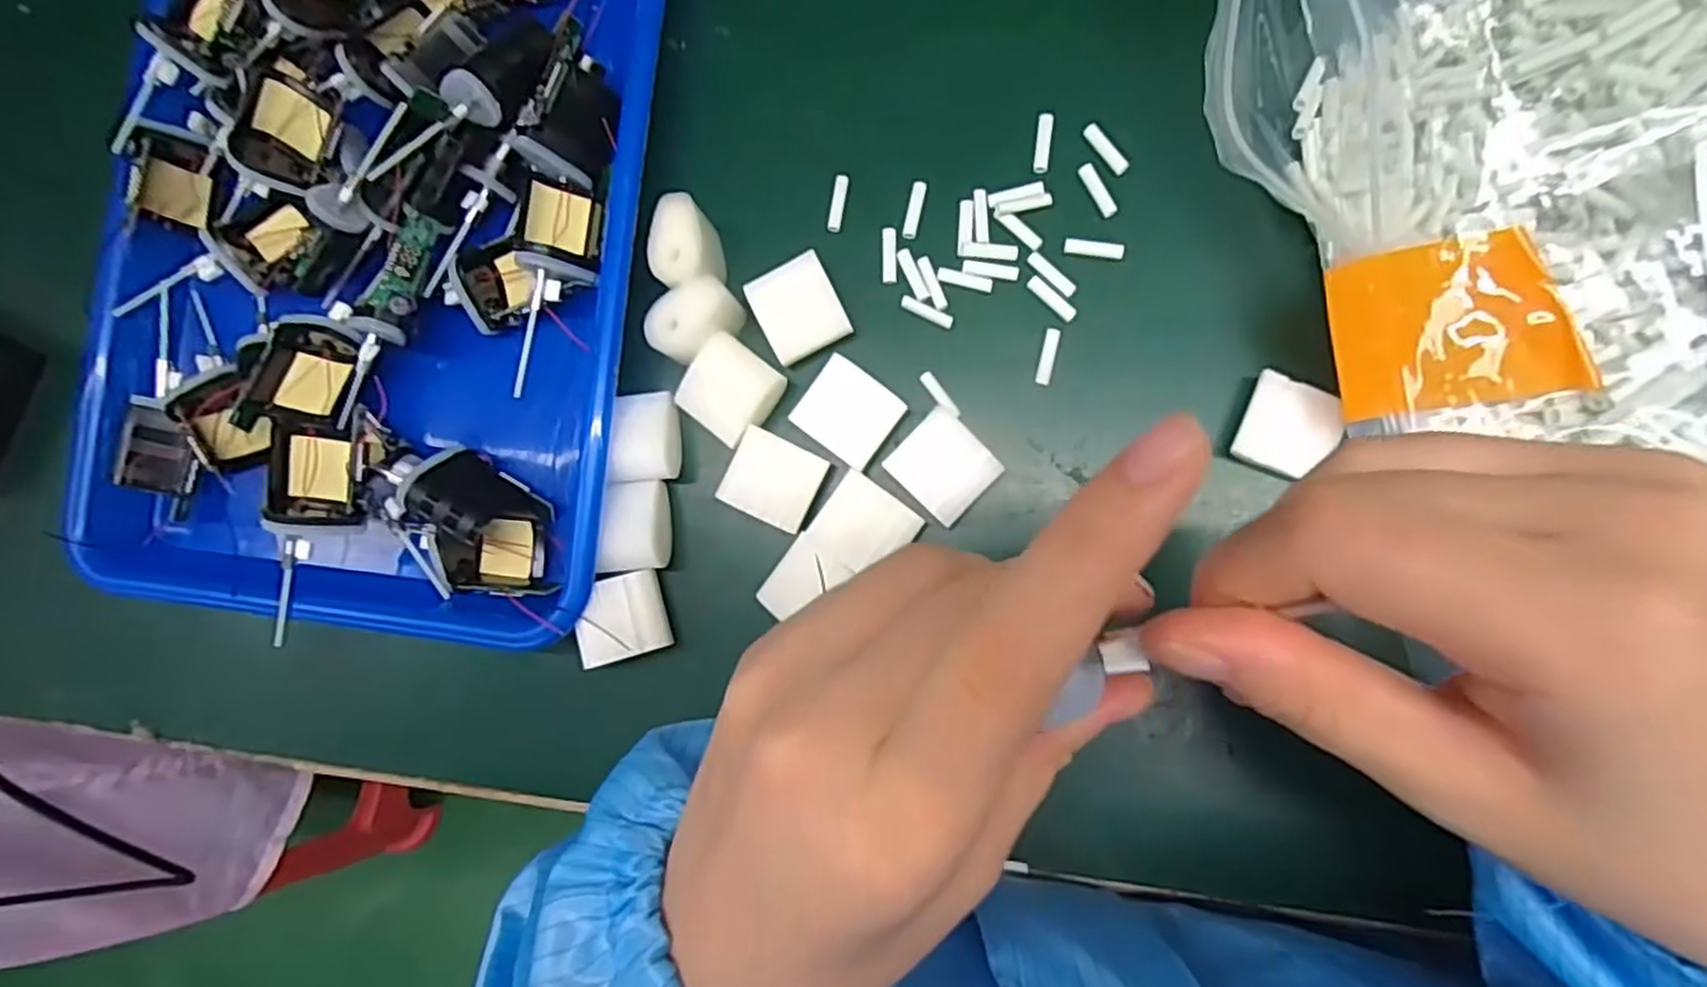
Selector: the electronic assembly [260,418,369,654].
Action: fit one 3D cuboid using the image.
[{"bbox_3d":[-0.220,0.019,0.317,0.034,0.020,0.088,12,88,9],"label":"electronic assembly"}]

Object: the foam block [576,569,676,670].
[{"bbox_3d":[-0.094,0.051,0.316,0.036,0.009,0.033,-16,81,-20],"label":"foam block"}]

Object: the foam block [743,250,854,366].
[{"bbox_3d":[-0.022,-0.075,0.317,0.032,0.017,0.035,-25,83,7],"label":"foam block"}]

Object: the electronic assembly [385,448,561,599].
[{"bbox_3d":[-0.161,0.012,0.324,0.065,0.029,0.058,1,87,9],"label":"electronic assembly"}]

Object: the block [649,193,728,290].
[{"bbox_3d":[-0.067,-0.100,0.321,0.024,0.034,0.034,-11,85,8],"label":"block"}]

